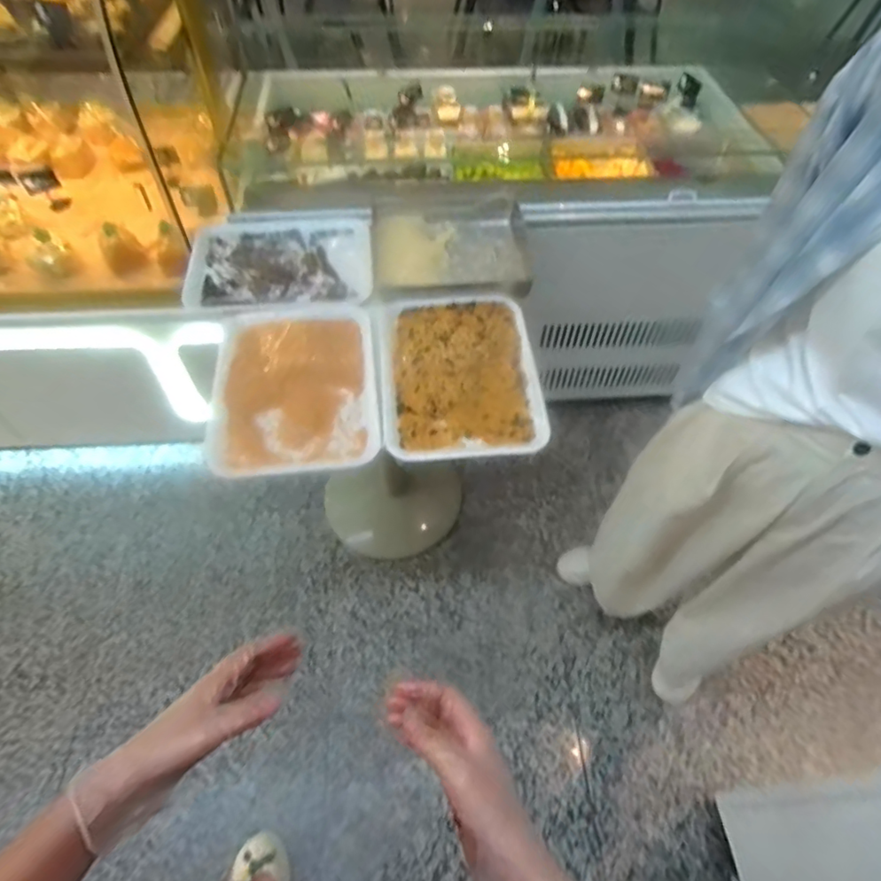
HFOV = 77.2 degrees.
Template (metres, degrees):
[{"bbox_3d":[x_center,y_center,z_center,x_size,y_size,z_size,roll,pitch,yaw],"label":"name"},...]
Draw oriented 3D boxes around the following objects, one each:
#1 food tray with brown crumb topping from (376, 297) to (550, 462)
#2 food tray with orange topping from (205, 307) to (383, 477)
[{"bbox_3d":[0.033,-0.130,1.031,0.290,0.058,0.374,-4,54,-4],"label":"food tray with brown crumb topping"},{"bbox_3d":[-0.273,-0.108,1.037,0.314,0.050,0.395,-2,53,-2],"label":"food tray with orange topping"}]

